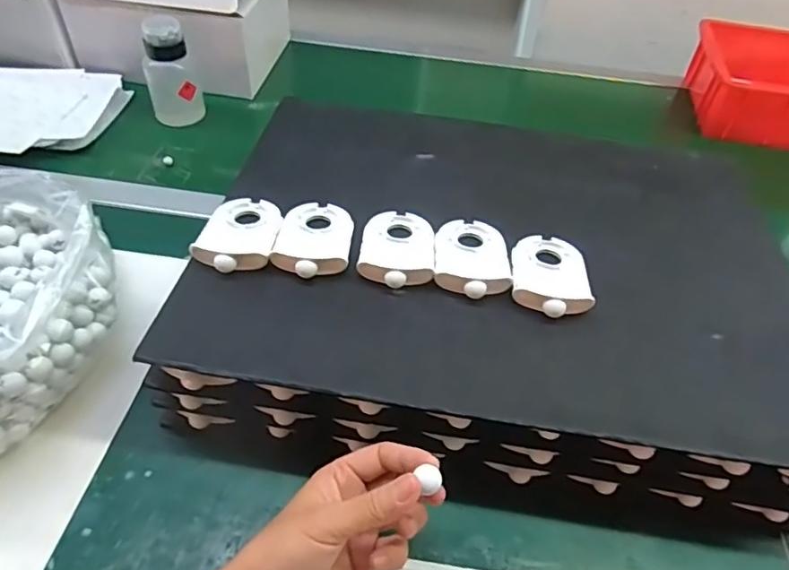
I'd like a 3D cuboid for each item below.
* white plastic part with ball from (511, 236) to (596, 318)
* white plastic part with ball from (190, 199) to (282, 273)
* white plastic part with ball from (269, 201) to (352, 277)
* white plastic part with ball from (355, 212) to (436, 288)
[{"bbox_3d":[0.122,-0.009,0.445,0.059,0.013,0.086,7,46,2],"label":"white plastic part with ball"},{"bbox_3d":[-0.121,-0.041,0.453,0.056,0.017,0.084,7,46,2],"label":"white plastic part with ball"},{"bbox_3d":[-0.063,-0.039,0.457,0.057,0.016,0.087,7,46,2],"label":"white plastic part with ball"},{"bbox_3d":[0.003,-0.032,0.456,0.058,0.015,0.088,5,46,0],"label":"white plastic part with ball"}]

